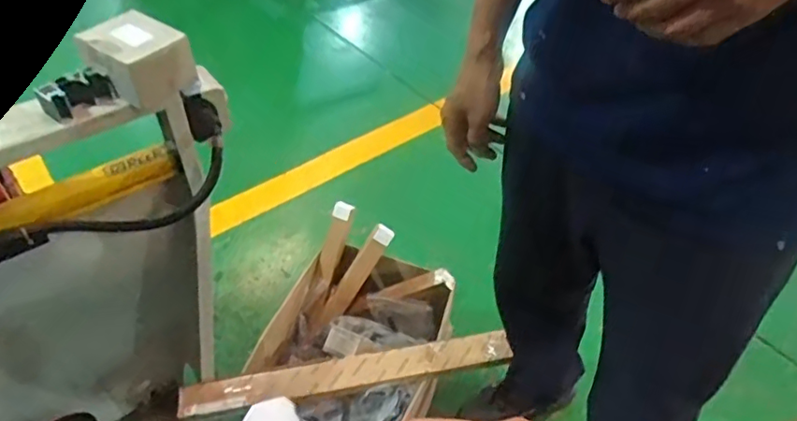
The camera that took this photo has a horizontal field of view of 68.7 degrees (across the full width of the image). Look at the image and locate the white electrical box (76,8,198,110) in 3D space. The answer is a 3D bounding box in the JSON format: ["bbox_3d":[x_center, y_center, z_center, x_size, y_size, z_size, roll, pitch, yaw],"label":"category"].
[{"bbox_3d":[-0.333,-0.194,0.753,0.113,0.071,0.099,29,52,24],"label":"white electrical box"}]

